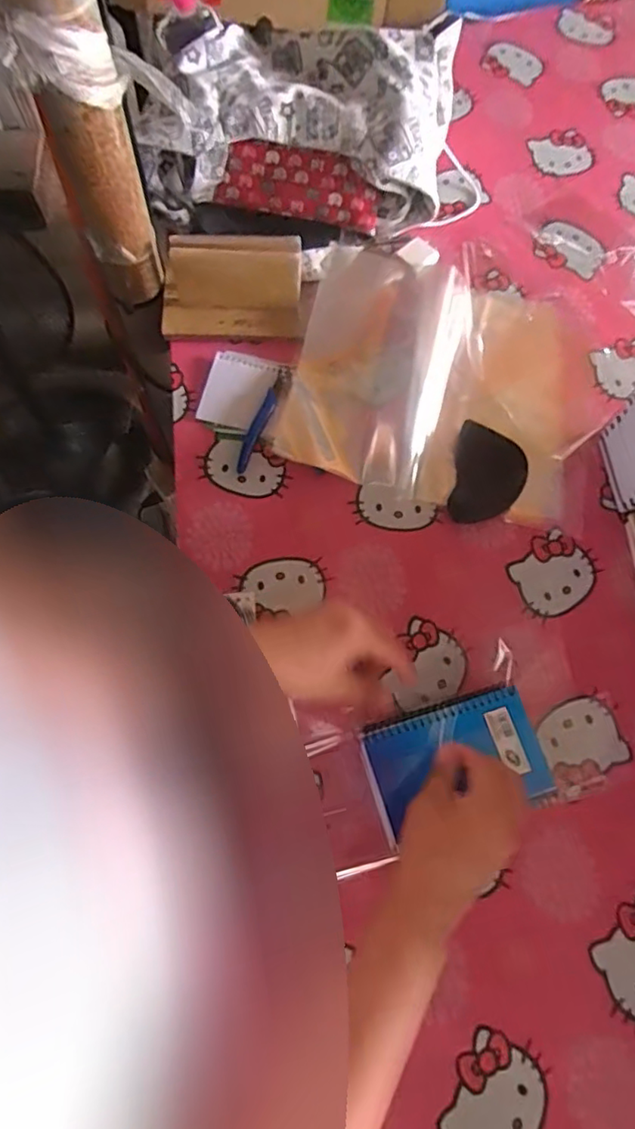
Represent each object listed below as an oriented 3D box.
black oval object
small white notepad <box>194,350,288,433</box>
[{"bbox_3d":[0.170,-0.089,0.584,0.068,0.010,0.102,11,72,2],"label":"black oval object"},{"bbox_3d":[-0.081,-0.179,0.609,0.075,0.012,0.089,20,73,5],"label":"small white notepad"}]

